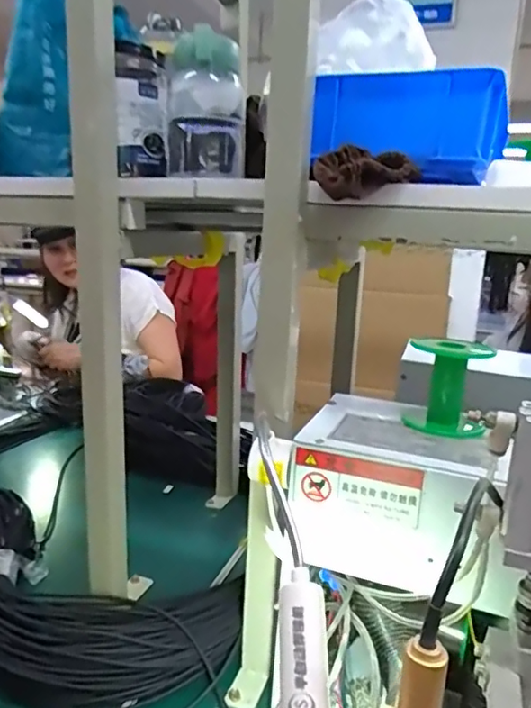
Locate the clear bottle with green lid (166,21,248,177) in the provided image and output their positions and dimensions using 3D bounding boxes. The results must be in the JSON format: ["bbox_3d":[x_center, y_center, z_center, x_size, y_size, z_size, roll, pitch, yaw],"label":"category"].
[{"bbox_3d":[-0.056,-0.231,0.522,0.075,0.117,0.078,1,13,-10],"label":"clear bottle with green lid"}]

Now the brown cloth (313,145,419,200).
[{"bbox_3d":[0.084,-0.147,0.446,0.085,0.041,0.033,-4,15,-27],"label":"brown cloth"}]

